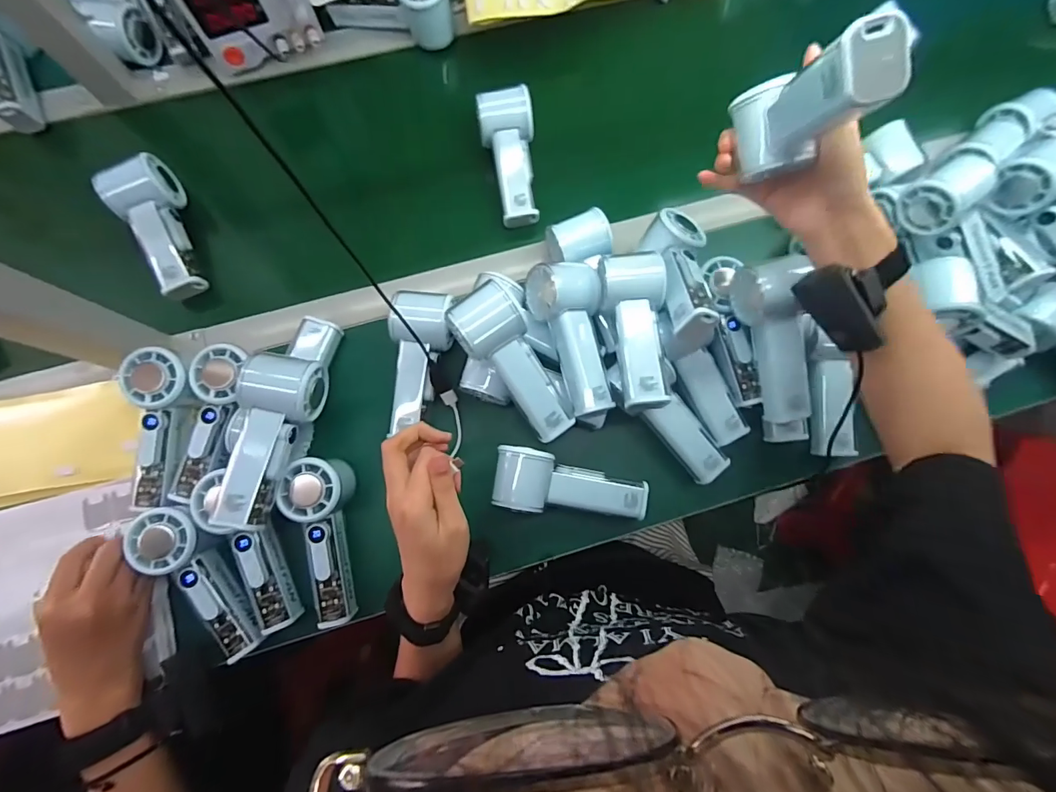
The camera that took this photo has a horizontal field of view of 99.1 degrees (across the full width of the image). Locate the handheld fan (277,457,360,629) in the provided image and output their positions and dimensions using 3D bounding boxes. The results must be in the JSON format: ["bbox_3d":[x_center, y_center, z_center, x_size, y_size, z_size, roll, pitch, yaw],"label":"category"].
[{"bbox_3d":[-0.188,0.132,0.424,0.054,0.051,0.153,-8,92,-3],"label":"handheld fan"}]

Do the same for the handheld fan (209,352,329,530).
[{"bbox_3d":[-0.230,0.036,0.394,0.052,0.048,0.148,15,79,2],"label":"handheld fan"}]

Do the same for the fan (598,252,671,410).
[{"bbox_3d":[0.104,-0.060,0.423,0.058,0.040,0.143,-9,79,-3],"label":"fan"}]

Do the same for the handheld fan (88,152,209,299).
[{"bbox_3d":[-0.393,-0.179,0.478,0.069,0.048,0.148,-28,81,-6],"label":"handheld fan"}]

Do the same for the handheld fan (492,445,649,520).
[{"bbox_3d":[0.042,0.088,0.443,0.147,0.050,0.057,8,79,0],"label":"handheld fan"}]

